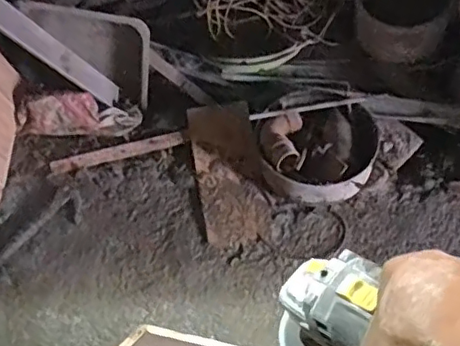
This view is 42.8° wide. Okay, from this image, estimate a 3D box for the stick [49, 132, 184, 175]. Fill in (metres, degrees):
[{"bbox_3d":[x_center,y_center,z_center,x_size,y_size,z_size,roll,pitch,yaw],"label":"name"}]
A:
[{"bbox_3d":[-0.268,-0.049,1.397,0.310,0.016,0.039,-13,63,-6],"label":"stick"}]

